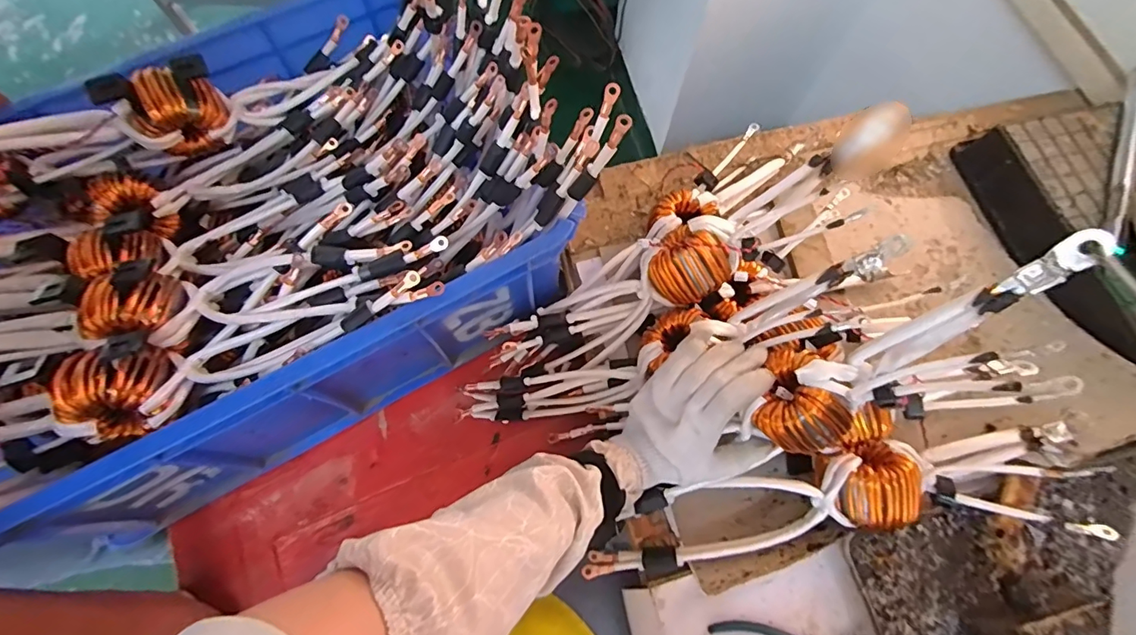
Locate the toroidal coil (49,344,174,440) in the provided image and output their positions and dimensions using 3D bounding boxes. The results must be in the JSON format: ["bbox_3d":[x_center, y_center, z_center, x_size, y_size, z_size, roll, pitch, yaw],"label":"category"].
[{"bbox_3d":[-0.381,0.063,0.408,0.069,0.056,0.068,-13,70,-6],"label":"toroidal coil"}]

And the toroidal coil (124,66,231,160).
[{"bbox_3d":[-0.410,-0.215,0.513,0.083,0.082,0.042,-28,73,-12],"label":"toroidal coil"}]

